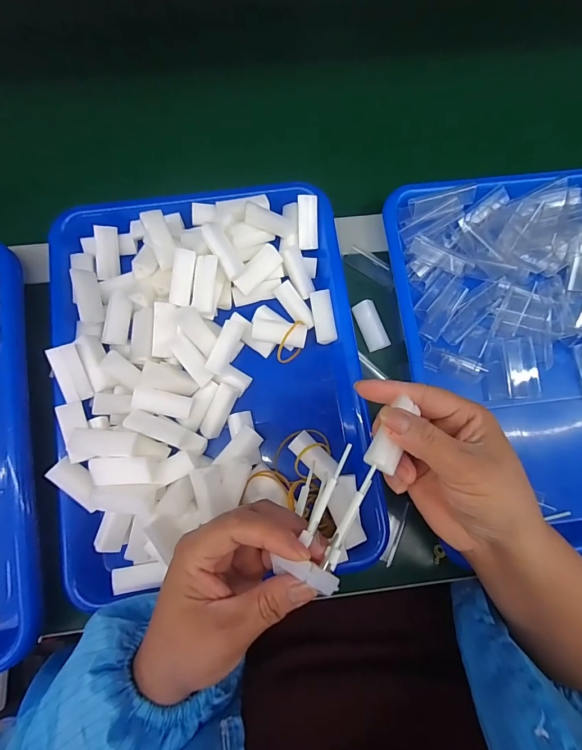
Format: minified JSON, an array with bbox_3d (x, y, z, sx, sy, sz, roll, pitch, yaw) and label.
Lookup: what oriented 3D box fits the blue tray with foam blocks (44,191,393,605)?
[{"bbox_3d":[-0.064,-0.003,0.308,0.243,0.060,0.314,-8,80,-3],"label":"blue tray with foam blocks"}]

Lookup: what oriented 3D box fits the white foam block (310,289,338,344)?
[{"bbox_3d":[0.029,-0.051,0.329,0.018,0.016,0.047,-8,80,-3],"label":"white foam block"}]

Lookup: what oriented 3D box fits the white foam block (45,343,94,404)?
[{"bbox_3d":[-0.172,-0.001,0.288,0.021,0.008,0.044,-19,97,-5],"label":"white foam block"}]

